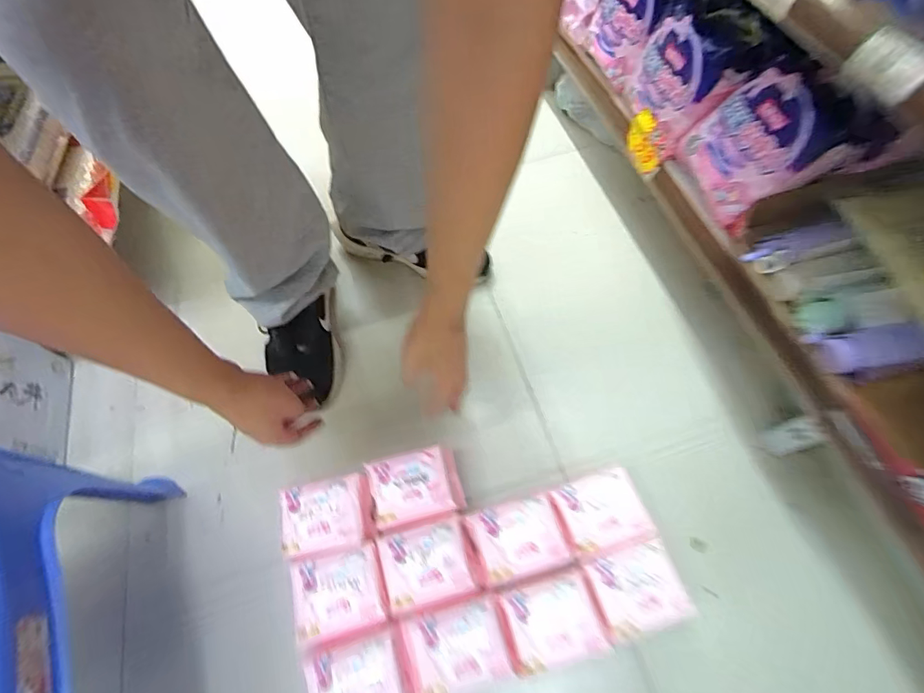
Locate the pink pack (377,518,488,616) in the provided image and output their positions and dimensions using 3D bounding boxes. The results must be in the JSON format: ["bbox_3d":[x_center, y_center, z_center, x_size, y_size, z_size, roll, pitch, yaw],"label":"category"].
[{"bbox_3d":[-0.036,0.255,0.527,0.109,0.036,0.081,-14,63,-6],"label":"pink pack"}]

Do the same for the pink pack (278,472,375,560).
[{"bbox_3d":[-0.168,0.212,0.563,0.106,0.045,0.088,-13,63,-6],"label":"pink pack"}]

